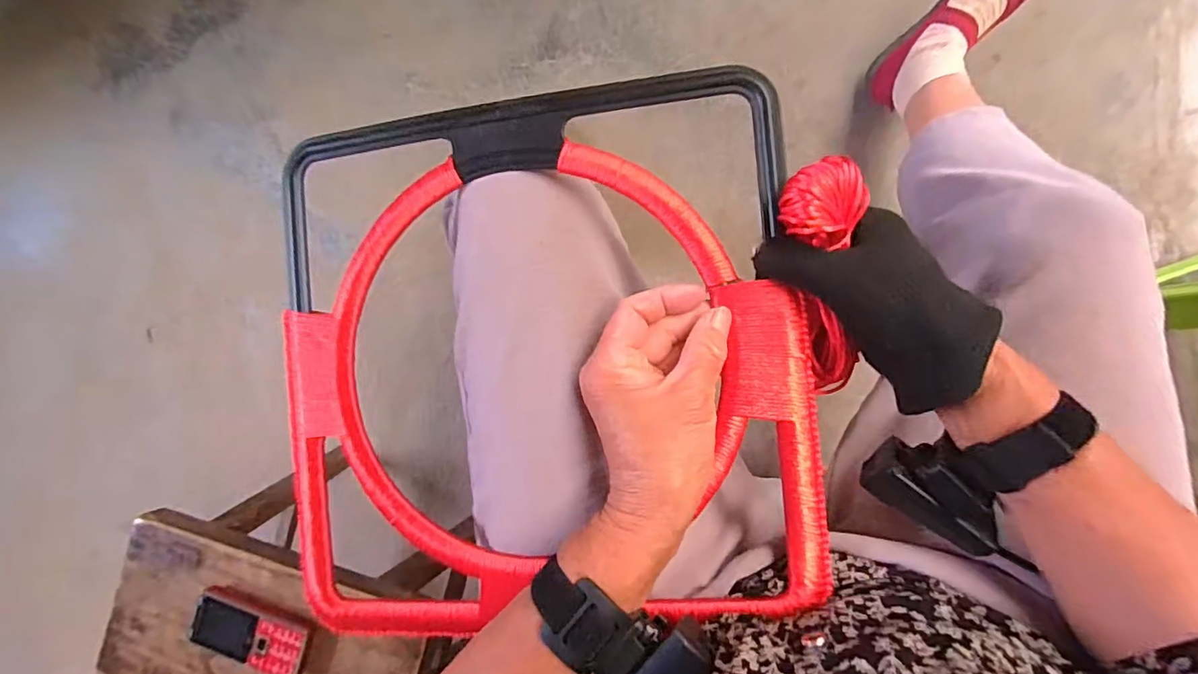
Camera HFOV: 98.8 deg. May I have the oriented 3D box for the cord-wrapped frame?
[{"bbox_3d":[-0.047,0.013,0.324,0.340,0.030,0.332,-7,85,9],"label":"cord-wrapped frame"}]

